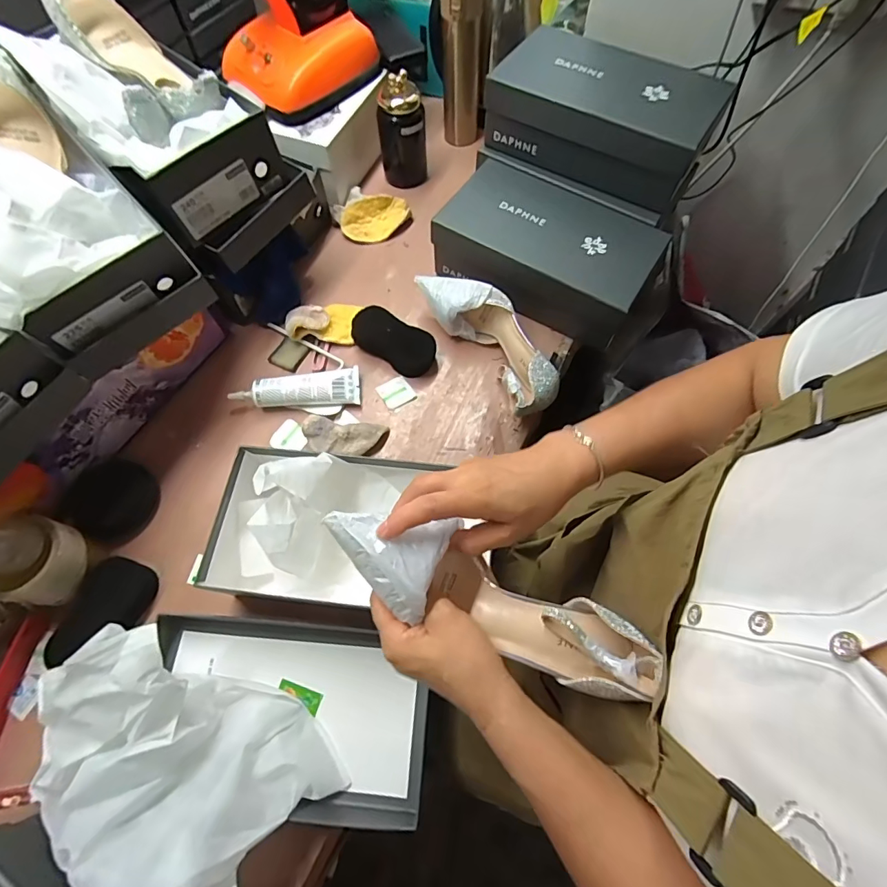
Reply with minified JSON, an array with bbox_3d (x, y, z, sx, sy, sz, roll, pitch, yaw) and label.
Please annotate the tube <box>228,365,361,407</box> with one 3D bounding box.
[{"bbox_3d":[-0.205,-0.077,0.634,0.171,0.032,0.050,-5,66,-2],"label":"tube"}]

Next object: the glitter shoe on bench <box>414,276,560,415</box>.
[{"bbox_3d":[0.066,-0.147,0.631,0.081,0.068,0.252,-30,69,-12],"label":"glitter shoe on bench"}]

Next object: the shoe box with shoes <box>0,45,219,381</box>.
[{"bbox_3d":[-0.442,-0.259,0.476,0.184,0.181,0.328,-39,71,-15],"label":"shoe box with shoes"}]

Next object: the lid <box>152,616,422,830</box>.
[{"bbox_3d":[-0.161,0.282,0.479,0.285,0.045,0.170,4,66,2],"label":"lid"}]

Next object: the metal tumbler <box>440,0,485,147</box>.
[{"bbox_3d":[0.033,-0.641,0.768,0.068,0.238,0.061,0,66,0],"label":"metal tumbler"}]

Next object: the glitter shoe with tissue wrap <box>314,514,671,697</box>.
[{"bbox_3d":[0.028,0.115,0.341,0.247,0.078,0.065,26,68,1],"label":"glitter shoe with tissue wrap"}]

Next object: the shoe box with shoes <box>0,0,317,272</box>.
[{"bbox_3d":[-0.356,-0.395,0.560,0.297,0.197,0.182,36,71,15],"label":"shoe box with shoes"}]

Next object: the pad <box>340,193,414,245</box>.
[{"bbox_3d":[-0.112,-0.382,0.776,0.118,0.022,0.079,-12,100,-15],"label":"pad"}]

